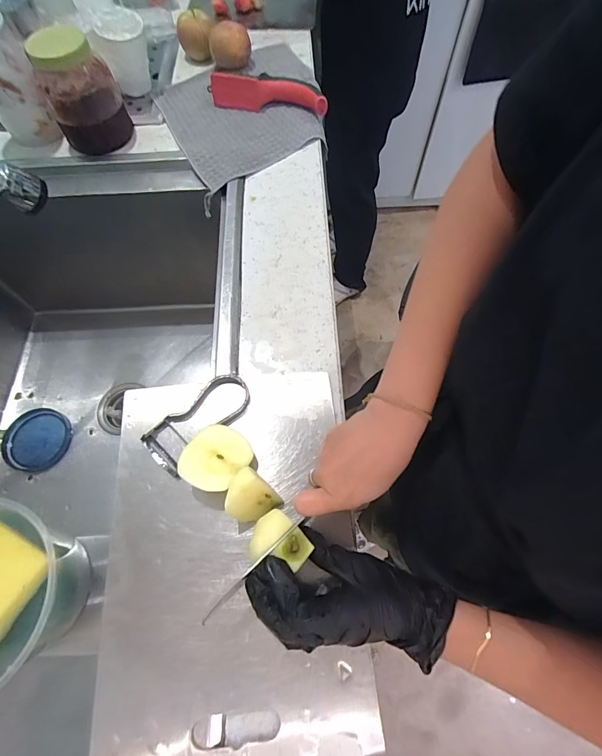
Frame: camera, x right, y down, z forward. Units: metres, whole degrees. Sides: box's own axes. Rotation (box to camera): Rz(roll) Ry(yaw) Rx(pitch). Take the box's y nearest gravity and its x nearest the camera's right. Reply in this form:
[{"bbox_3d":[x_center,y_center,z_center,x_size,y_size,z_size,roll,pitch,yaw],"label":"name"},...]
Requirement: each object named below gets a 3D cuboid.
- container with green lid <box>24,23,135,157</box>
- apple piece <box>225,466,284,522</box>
[{"bbox_3d":[-0.352,-0.450,0.589,0.102,0.134,0.099,-34,69,-13],"label":"container with green lid"},{"bbox_3d":[-0.048,0.114,0.344,0.040,0.054,0.041,39,72,17],"label":"apple piece"}]

